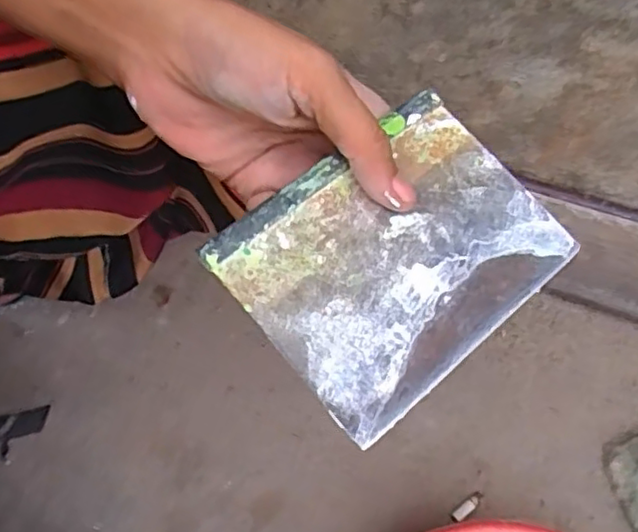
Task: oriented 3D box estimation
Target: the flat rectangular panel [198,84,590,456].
[{"bbox_3d":[0.030,-0.005,0.241,0.117,0.004,0.087,-37,80,-19],"label":"flat rectangular panel"}]

